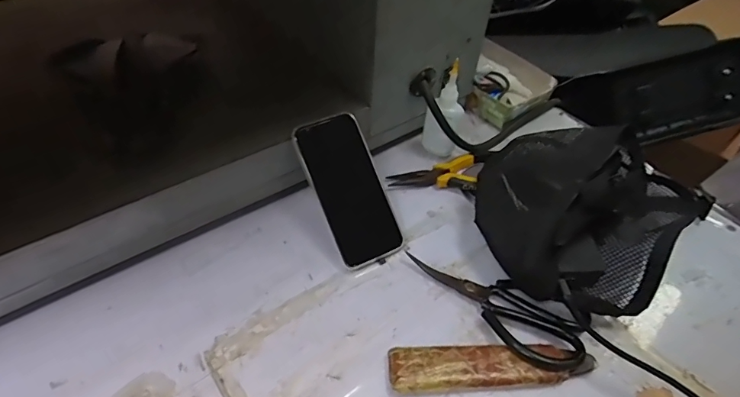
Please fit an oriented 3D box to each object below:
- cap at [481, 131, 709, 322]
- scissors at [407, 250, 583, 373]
[{"bbox_3d":[0.236,0.004,0.505,0.270,0.074,0.215,-36,59,-30],"label":"cap"},{"bbox_3d":[0.118,0.109,0.441,0.191,0.023,0.069,27,52,19],"label":"scissors"}]

